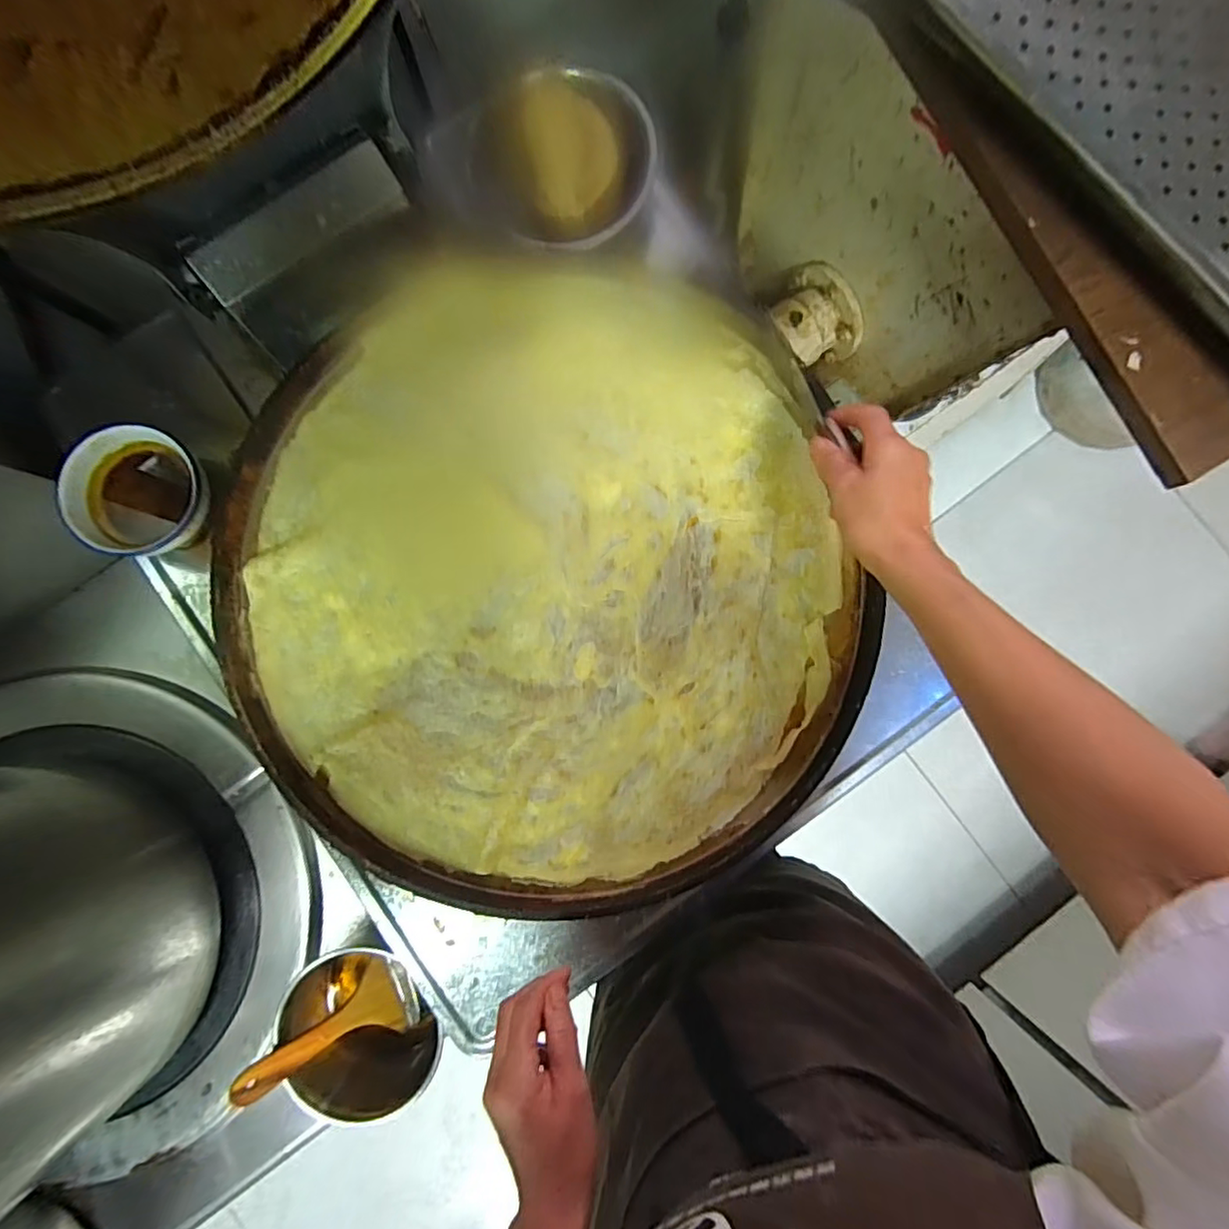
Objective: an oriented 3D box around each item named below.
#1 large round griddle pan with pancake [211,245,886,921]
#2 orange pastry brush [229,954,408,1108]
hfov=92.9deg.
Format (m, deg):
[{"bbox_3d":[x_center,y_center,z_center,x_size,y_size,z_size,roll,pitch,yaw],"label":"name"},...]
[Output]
[{"bbox_3d":[-0.063,-0.040,0.483,0.491,0.029,0.534,0,86,2],"label":"large round griddle pan with pancake"},{"bbox_3d":[-0.280,0.400,0.557,0.018,0.146,0.074,-23,84,44],"label":"orange pastry brush"}]

